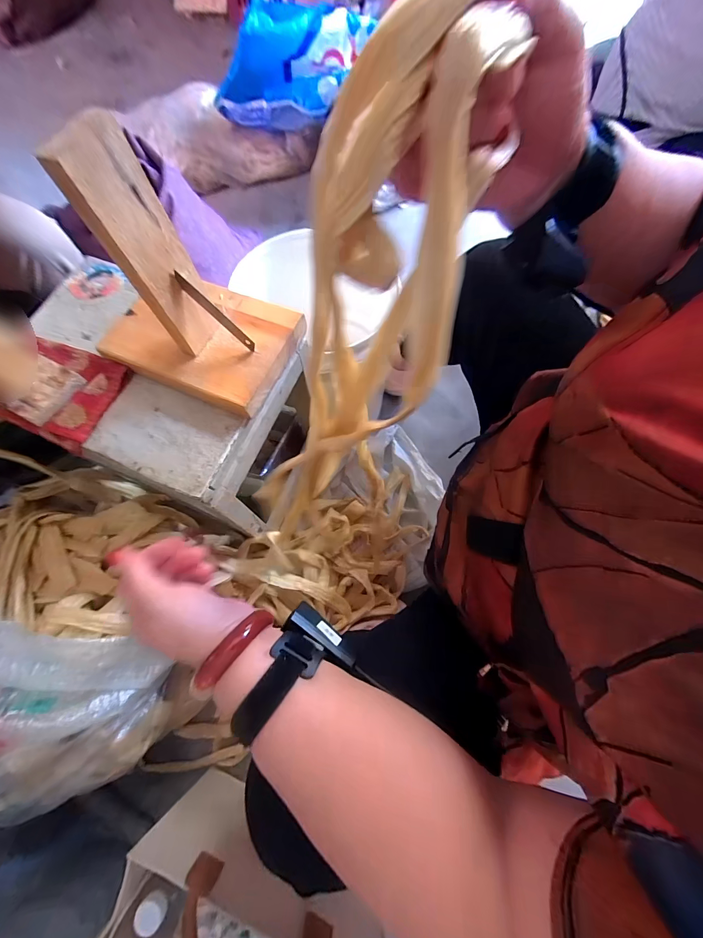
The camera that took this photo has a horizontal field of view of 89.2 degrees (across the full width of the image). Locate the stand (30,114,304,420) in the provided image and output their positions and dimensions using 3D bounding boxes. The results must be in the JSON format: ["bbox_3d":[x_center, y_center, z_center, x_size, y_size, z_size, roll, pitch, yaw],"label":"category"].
[{"bbox_3d":[-0.178,-0.193,0.331,0.210,0.198,0.135,23,71,10],"label":"stand"}]

